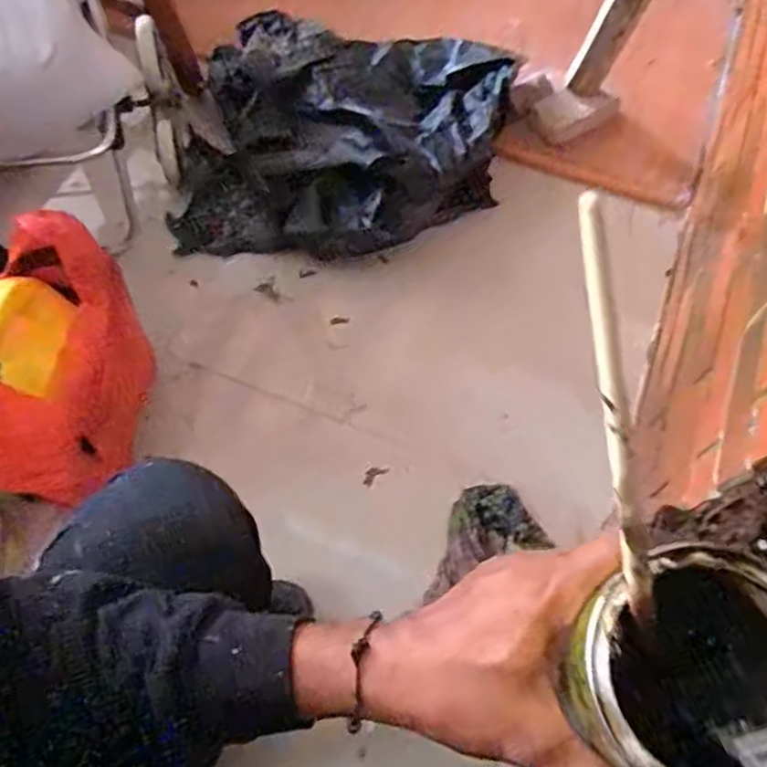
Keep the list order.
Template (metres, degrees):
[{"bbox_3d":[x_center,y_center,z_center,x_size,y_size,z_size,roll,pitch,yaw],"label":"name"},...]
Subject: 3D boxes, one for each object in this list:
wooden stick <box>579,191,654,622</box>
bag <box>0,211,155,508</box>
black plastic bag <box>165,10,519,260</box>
[{"bbox_3d":[0.078,0.025,0.230,0.008,0.188,0.005,-39,40,-22],"label":"wooden stick"},{"bbox_3d":[-0.358,-0.014,0.772,0.158,0.213,0.250,11,61,2],"label":"bag"},{"bbox_3d":[-0.064,-0.422,1.199,0.515,0.137,0.479,10,61,1],"label":"black plastic bag"}]

